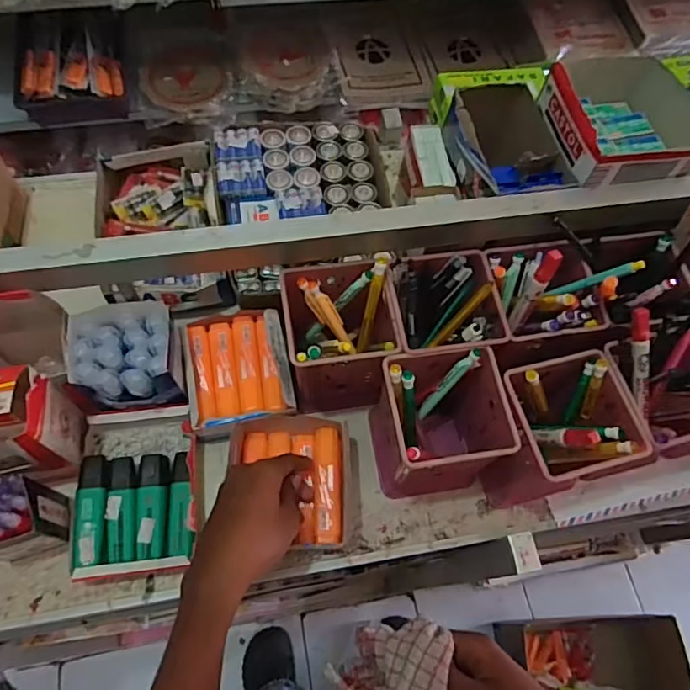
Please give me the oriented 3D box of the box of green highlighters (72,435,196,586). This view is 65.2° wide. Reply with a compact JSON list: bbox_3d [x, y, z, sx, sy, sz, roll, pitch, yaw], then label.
[{"bbox_3d":[-0.195,0.156,0.509,0.108,0.031,0.109,-6,65,-7],"label":"box of green highlighters"}]

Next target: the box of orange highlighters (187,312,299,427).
[{"bbox_3d":[-0.107,0.024,0.556,0.099,0.045,0.121,-6,65,-7],"label":"box of orange highlighters"}]

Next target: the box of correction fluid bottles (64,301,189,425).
[{"bbox_3d":[-0.213,0.019,0.527,0.102,0.077,0.089,-9,65,-8],"label":"box of correction fluid bottles"}]

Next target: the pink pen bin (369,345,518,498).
[{"bbox_3d":[0.084,0.078,0.510,0.098,0.137,0.098,-8,65,-7],"label":"pink pen bin"}]

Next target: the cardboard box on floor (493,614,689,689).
[{"bbox_3d":[0.554,0.741,1.227,0.348,0.211,0.211,-1,64,-4],"label":"cardboard box on floor"}]

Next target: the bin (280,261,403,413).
[{"bbox_3d":[-0.007,-0.007,0.532,0.097,0.131,0.100,-5,65,-6],"label":"bin"}]

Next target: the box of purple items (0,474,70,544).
[{"bbox_3d":[-0.286,0.144,0.461,0.061,0.090,0.051,-12,66,-9],"label":"box of purple items"}]

